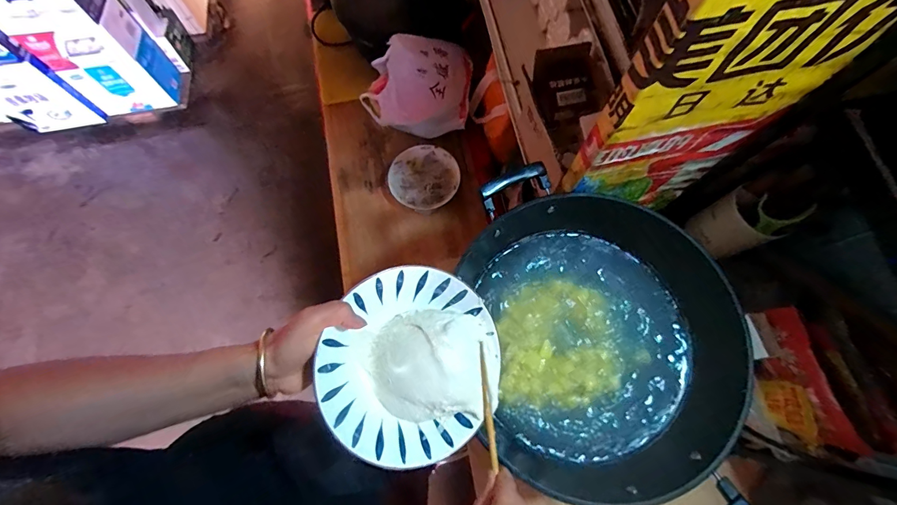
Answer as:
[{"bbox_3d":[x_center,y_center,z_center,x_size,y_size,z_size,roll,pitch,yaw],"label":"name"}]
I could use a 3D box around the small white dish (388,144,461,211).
[{"bbox_3d":[-0.063,-0.189,0.985,0.174,0.047,0.173,0,73,0],"label":"small white dish"}]

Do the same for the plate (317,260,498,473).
[{"bbox_3d":[-0.038,0.116,0.405,0.191,0.061,0.191,4,78,-20],"label":"plate"}]

